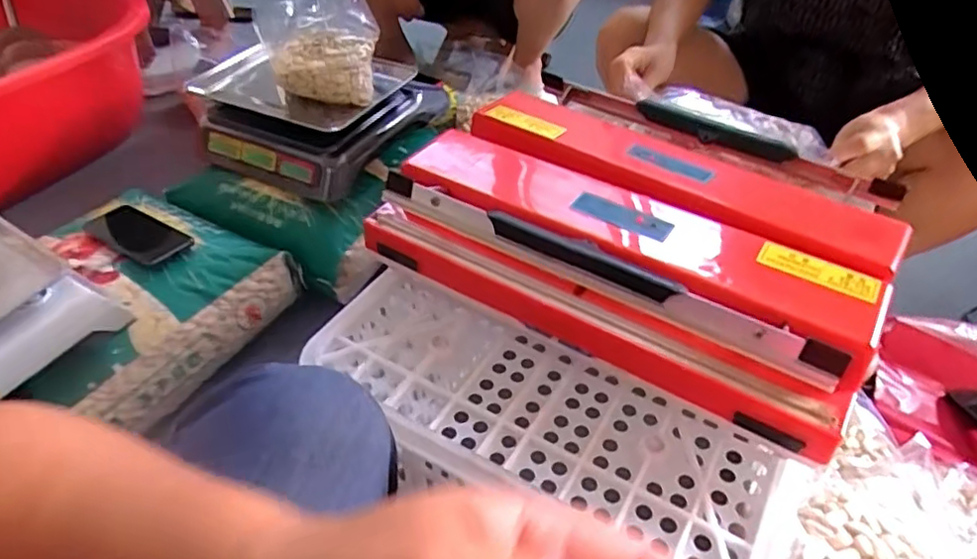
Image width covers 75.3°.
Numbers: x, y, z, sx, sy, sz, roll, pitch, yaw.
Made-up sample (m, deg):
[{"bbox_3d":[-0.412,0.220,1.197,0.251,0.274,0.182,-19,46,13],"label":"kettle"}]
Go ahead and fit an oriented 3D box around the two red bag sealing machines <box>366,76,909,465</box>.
[{"bbox_3d":[0.147,-0.054,0.626,0.428,0.116,0.315,25,48,25],"label":"two red bag sealing machines"}]

